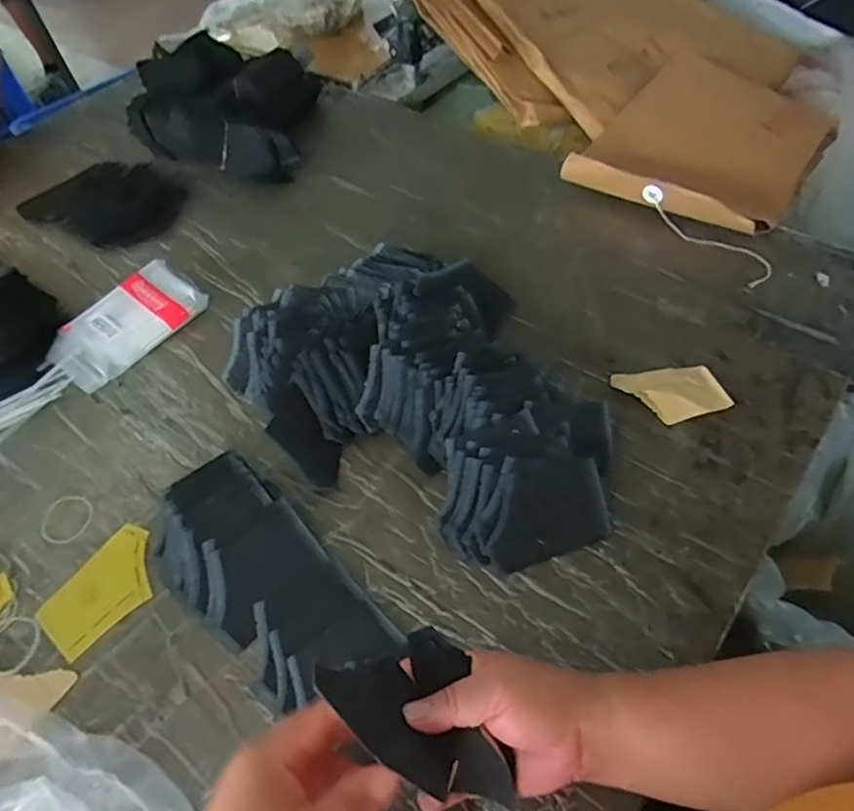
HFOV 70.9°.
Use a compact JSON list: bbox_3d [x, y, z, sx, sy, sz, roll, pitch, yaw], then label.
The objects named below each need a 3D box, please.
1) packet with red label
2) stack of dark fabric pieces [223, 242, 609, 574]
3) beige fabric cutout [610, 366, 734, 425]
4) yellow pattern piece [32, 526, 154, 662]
[{"bbox_3d":[-0.351,-0.100,0.701,0.100,0.033,0.172,33,62,27],"label":"packet with red label"},{"bbox_3d":[-0.010,-0.014,0.573,0.275,0.059,0.379,-27,55,-14],"label":"stack of dark fabric pieces"},{"bbox_3d":[0.235,-0.014,0.576,0.094,0.016,0.062,-9,52,-1],"label":"beige fabric cutout"},{"bbox_3d":[-0.280,0.159,0.523,0.070,0.005,0.106,27,60,24],"label":"yellow pattern piece"}]

